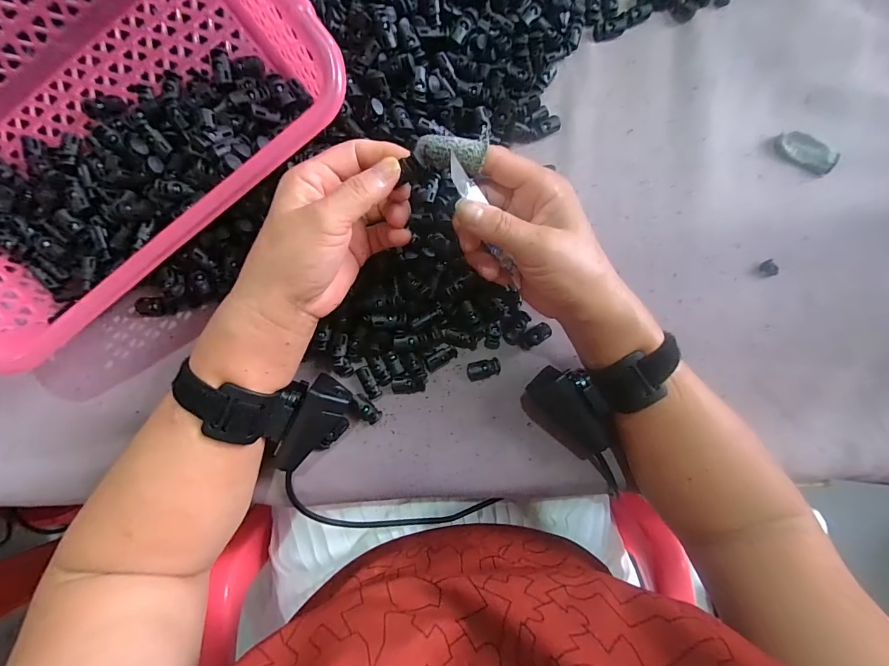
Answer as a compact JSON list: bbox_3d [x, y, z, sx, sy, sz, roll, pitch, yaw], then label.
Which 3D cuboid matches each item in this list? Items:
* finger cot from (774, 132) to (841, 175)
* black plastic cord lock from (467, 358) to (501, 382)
[{"bbox_3d":[0.338,-0.170,0.378,0.058,0.004,0.032,29,83,0],"label":"finger cot"},{"bbox_3d":[0.033,0.030,0.339,0.028,0.011,0.015,-13,84,-5],"label":"black plastic cord lock"}]

